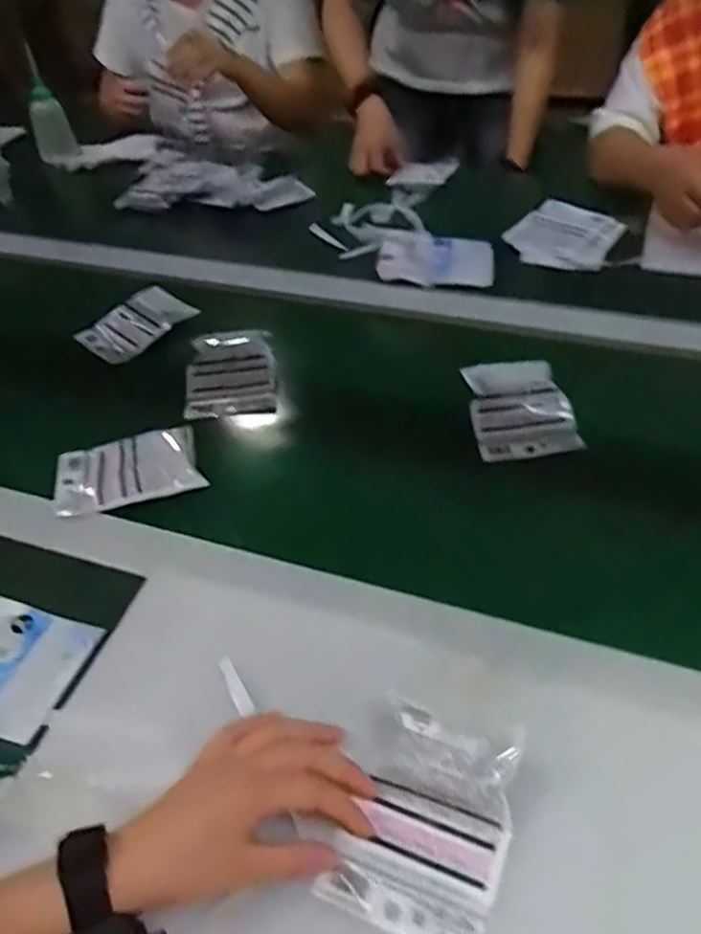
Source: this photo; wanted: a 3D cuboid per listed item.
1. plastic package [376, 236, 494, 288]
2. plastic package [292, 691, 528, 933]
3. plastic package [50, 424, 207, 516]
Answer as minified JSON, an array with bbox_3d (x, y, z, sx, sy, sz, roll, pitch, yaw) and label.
[{"bbox_3d":[0.110,-0.274,0.940,0.147,0.022,0.091,1,58,-3],"label":"plastic package"},{"bbox_3d":[0.039,0.202,0.425,0.108,0.047,0.116,15,47,18],"label":"plastic package"},{"bbox_3d":[-0.213,0.002,0.692,0.131,0.021,0.096,-12,44,-9],"label":"plastic package"}]

